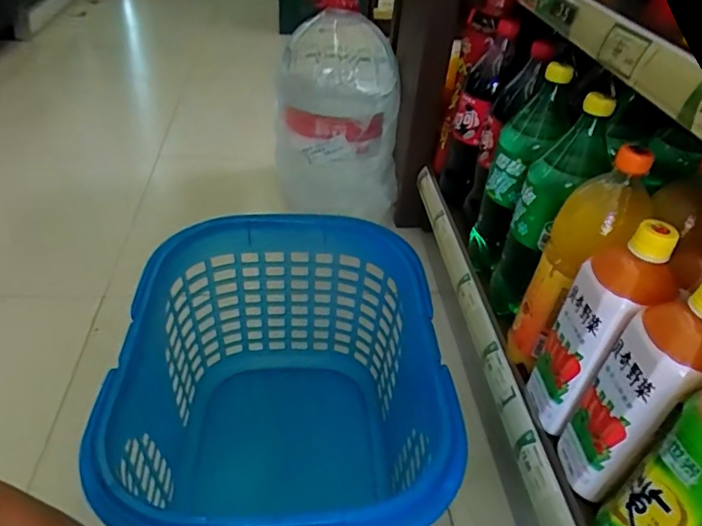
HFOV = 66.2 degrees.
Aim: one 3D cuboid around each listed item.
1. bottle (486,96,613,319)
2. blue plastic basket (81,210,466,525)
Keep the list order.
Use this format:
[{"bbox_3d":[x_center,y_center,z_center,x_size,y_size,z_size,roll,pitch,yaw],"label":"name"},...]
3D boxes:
[{"bbox_3d":[0.234,-0.053,0.636,0.069,0.291,0.084,-17,43,-24],"label":"bottle"},{"bbox_3d":[-0.075,0.175,0.620,0.309,0.271,0.407,0,39,-5],"label":"blue plastic basket"}]

